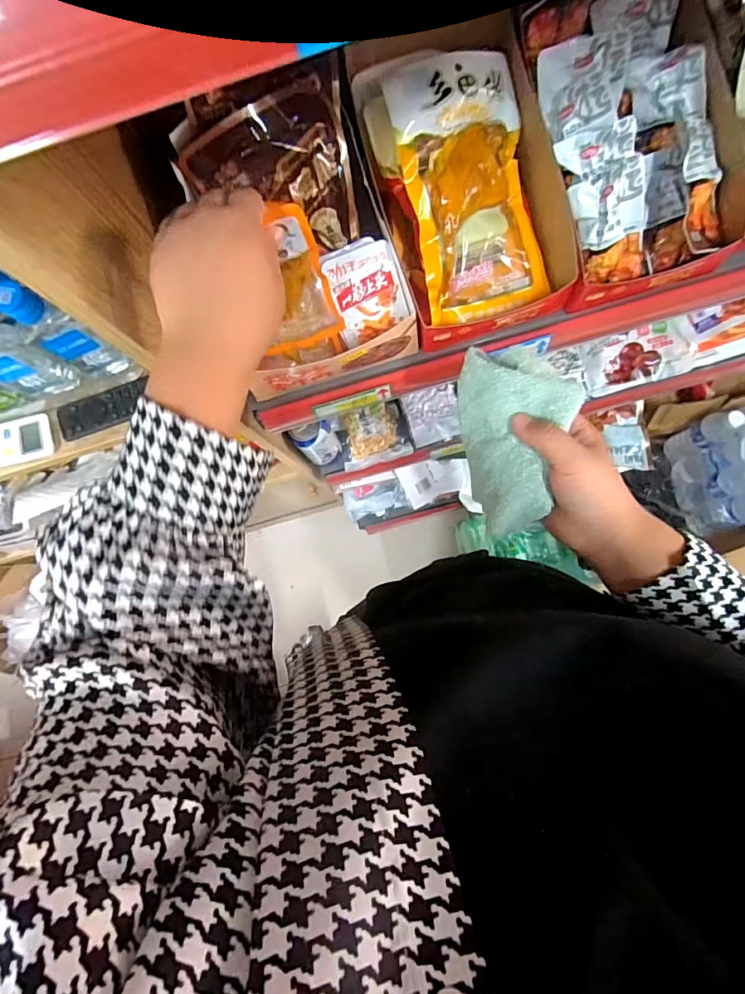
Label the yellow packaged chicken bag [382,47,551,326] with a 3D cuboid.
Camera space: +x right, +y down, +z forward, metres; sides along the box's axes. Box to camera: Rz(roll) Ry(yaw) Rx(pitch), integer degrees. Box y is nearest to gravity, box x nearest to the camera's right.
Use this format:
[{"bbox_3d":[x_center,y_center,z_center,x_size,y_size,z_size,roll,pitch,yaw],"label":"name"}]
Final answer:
[{"bbox_3d":[0.094,-0.289,0.452,0.130,0.032,0.216,-23,114,-15],"label":"yellow packaged chicken bag"}]

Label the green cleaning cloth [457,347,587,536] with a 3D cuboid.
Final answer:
[{"bbox_3d":[0.118,-0.047,0.377,0.076,0.071,0.134,-10,79,-1],"label":"green cleaning cloth"}]

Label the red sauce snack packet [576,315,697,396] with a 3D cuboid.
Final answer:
[{"bbox_3d":[0.455,-0.246,0.822,0.167,0.029,0.106,-11,95,5],"label":"red sauce snack packet"}]

